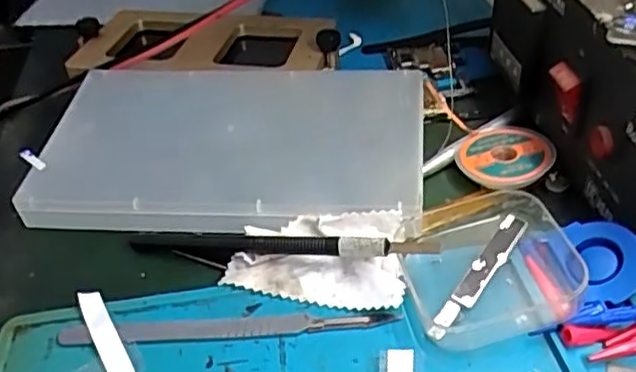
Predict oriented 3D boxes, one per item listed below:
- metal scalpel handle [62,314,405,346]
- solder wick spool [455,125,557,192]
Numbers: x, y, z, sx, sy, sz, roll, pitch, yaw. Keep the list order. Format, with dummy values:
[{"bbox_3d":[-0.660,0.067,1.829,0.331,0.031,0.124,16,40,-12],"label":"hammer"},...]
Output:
[{"bbox_3d":[-0.036,0.055,0.256,0.129,0.004,0.011,-4,39,2],"label":"metal scalpel handle"},{"bbox_3d":[0.087,-0.014,0.314,0.041,0.012,0.040,-3,39,3],"label":"solder wick spool"}]

